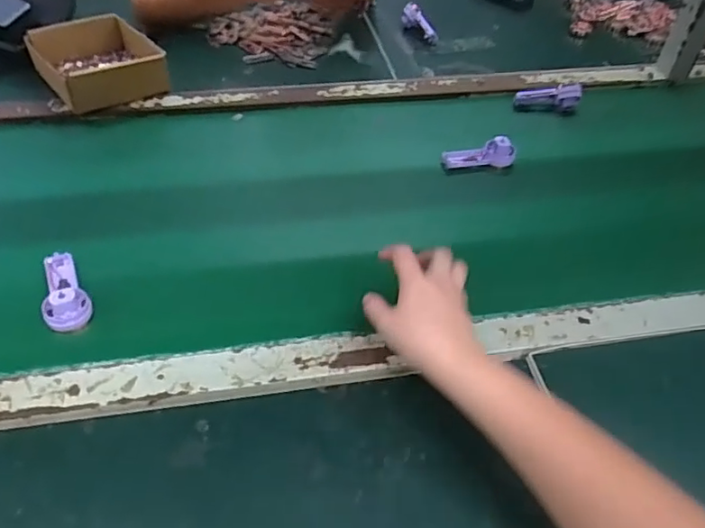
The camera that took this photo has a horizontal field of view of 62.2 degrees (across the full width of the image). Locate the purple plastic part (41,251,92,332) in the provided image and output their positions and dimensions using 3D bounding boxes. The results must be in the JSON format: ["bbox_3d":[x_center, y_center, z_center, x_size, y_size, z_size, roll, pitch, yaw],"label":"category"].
[{"bbox_3d":[-0.279,0.021,0.559,0.040,0.027,0.092,-20,51,-22],"label":"purple plastic part"}]

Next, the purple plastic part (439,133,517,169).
[{"bbox_3d":[0.159,-0.141,0.738,0.093,0.032,0.032,-4,47,-9],"label":"purple plastic part"}]

